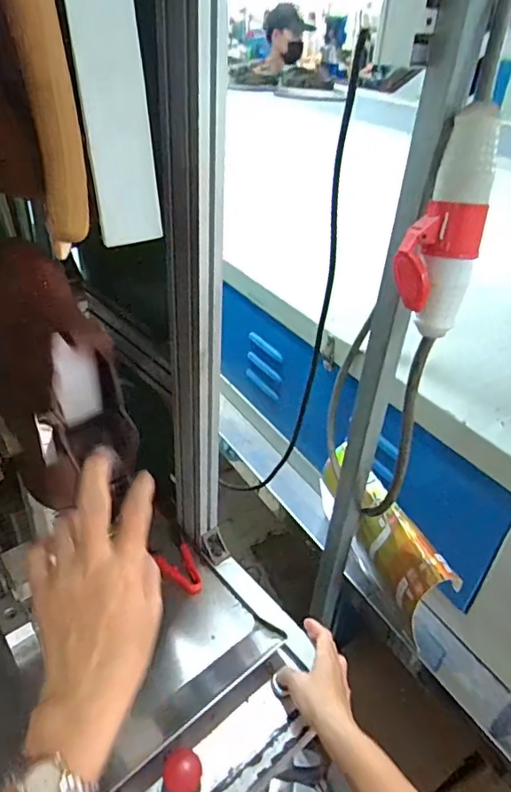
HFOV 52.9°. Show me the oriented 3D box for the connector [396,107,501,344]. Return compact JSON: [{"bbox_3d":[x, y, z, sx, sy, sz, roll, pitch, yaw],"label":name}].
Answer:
[{"bbox_3d":[0.172,-0.152,0.467,0.065,0.183,0.073,18,38,17],"label":"connector"}]

